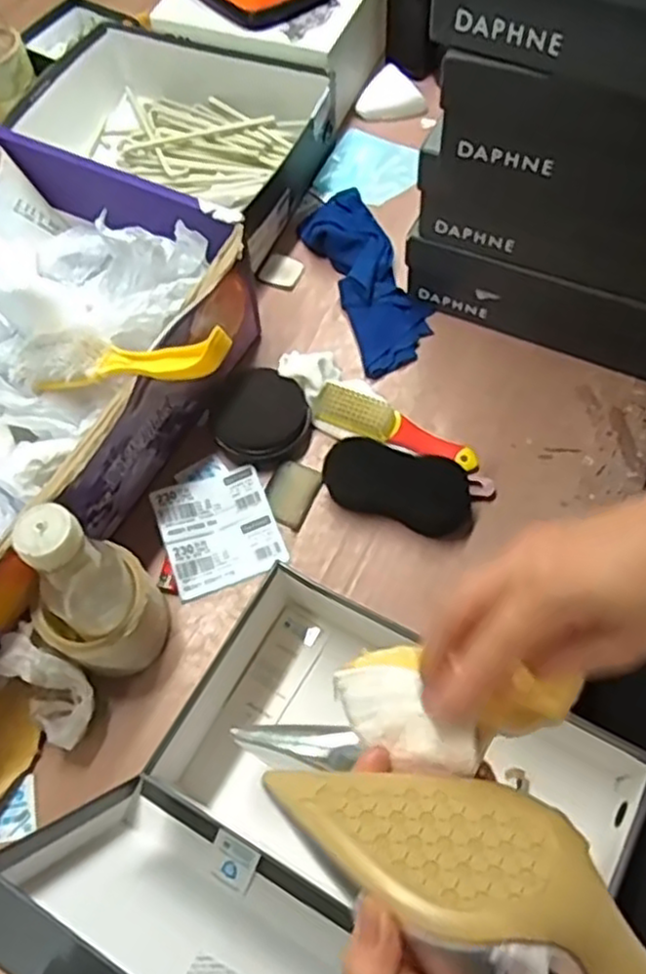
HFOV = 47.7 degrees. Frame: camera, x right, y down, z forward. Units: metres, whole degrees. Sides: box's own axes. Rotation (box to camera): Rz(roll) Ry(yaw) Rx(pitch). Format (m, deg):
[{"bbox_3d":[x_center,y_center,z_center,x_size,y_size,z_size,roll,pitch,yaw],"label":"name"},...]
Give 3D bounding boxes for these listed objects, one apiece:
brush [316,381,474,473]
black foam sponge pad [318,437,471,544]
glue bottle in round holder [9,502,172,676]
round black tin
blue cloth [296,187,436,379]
[{"bbox_3d":[0.070,-0.057,0.684,0.155,0.029,0.034,18,65,11],"label":"brush"},{"bbox_3d":[0.069,-0.002,0.649,0.133,0.038,0.058,18,65,12],"label":"black foam sponge pad"},{"bbox_3d":[-0.173,0.083,0.539,0.074,0.186,0.091,37,70,19],"label":"glue bottle in round holder"},{"bbox_3d":[-0.060,-0.065,0.688,0.093,0.030,0.087,-1,63,2],"label":"round black tin"},{"bbox_3d":[0.043,-0.234,0.774,0.084,0.029,0.242,-20,64,-7],"label":"blue cloth"}]

